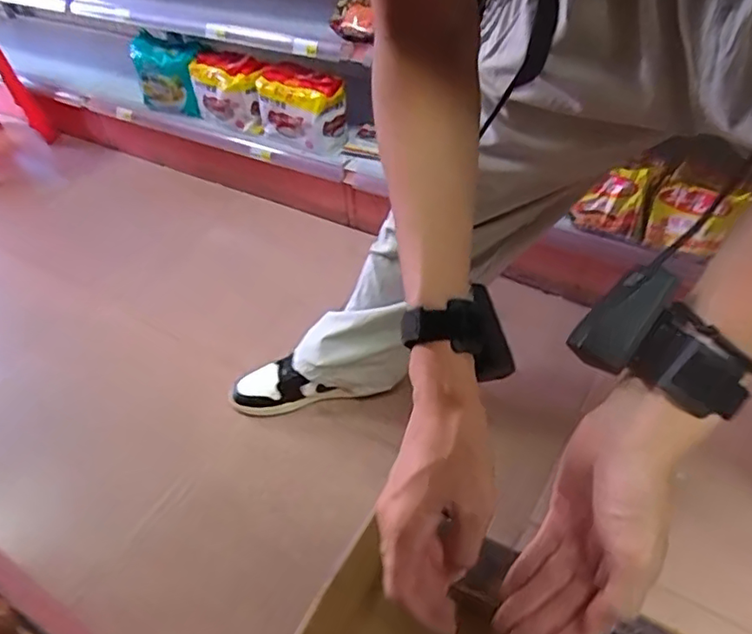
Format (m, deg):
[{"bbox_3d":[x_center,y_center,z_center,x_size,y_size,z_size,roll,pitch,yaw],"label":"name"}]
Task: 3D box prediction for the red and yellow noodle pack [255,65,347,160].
[{"bbox_3d":[-0.164,-0.444,1.273,0.187,0.152,0.101,30,55,32],"label":"red and yellow noodle pack"}]

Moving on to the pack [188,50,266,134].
[{"bbox_3d":[-0.326,-0.516,1.339,0.175,0.136,0.099,11,47,17],"label":"pack"}]

